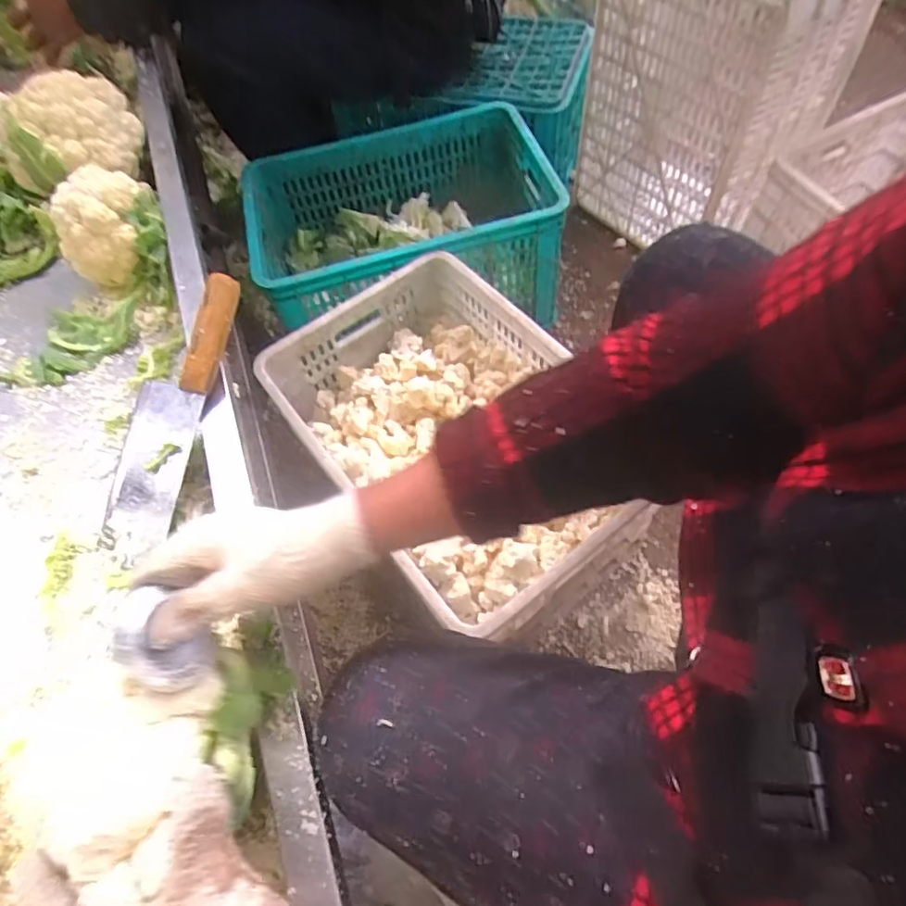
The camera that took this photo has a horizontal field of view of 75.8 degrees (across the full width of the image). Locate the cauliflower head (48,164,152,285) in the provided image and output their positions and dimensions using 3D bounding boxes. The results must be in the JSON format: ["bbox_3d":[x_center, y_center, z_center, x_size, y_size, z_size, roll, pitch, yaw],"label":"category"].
[{"bbox_3d":[-0.421,-0.278,0.725,0.102,0.112,0.116,9,61,9],"label":"cauliflower head"}]

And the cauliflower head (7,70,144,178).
[{"bbox_3d":[-0.497,-0.445,0.786,0.118,0.093,0.133,37,69,22],"label":"cauliflower head"}]

